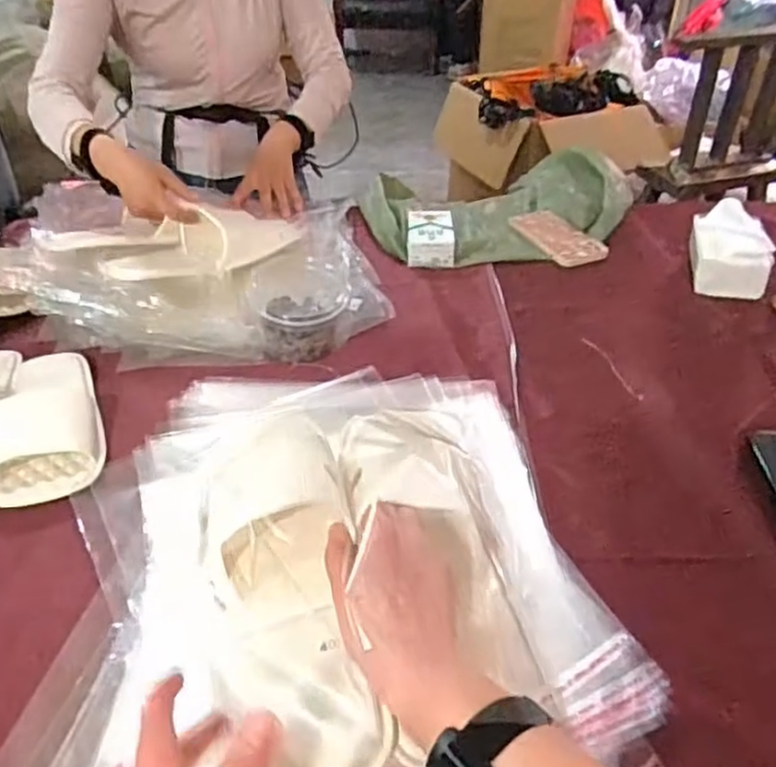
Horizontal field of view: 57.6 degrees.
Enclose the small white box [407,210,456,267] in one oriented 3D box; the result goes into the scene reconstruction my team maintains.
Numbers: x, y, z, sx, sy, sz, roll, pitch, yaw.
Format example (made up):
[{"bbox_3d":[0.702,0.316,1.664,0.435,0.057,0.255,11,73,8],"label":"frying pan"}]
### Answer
[{"bbox_3d":[0.062,-0.217,1.050,0.070,0.041,0.127,0,36,-1],"label":"small white box"}]

